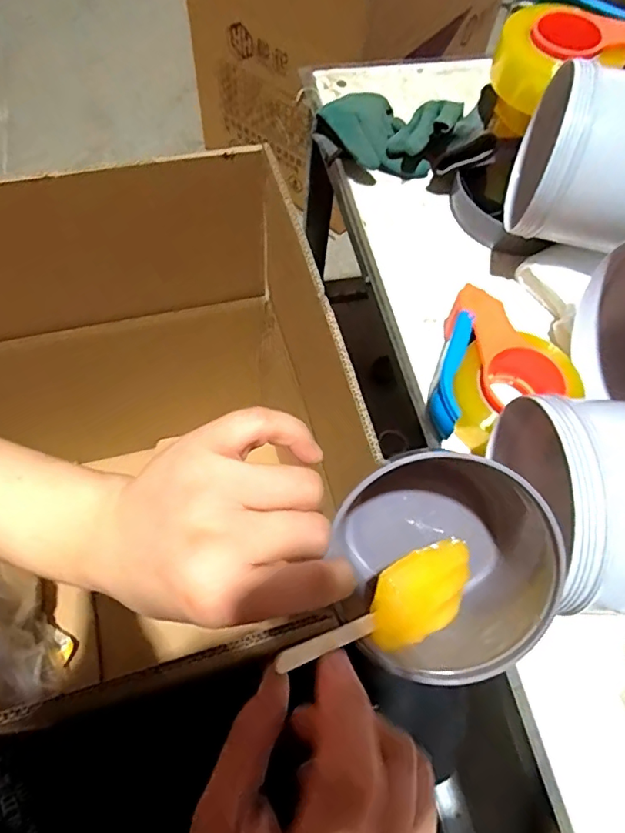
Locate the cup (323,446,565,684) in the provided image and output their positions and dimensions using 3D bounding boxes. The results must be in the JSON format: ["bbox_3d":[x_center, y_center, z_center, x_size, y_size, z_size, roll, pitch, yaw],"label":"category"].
[{"bbox_3d":[0.067,0.075,0.289,0.111,0.083,0.123,41,69,15],"label":"cup"}]

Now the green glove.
[{"bbox_3d":[0.109,-0.360,0.670,0.197,0.065,0.122,-23,68,-14],"label":"green glove"}]

